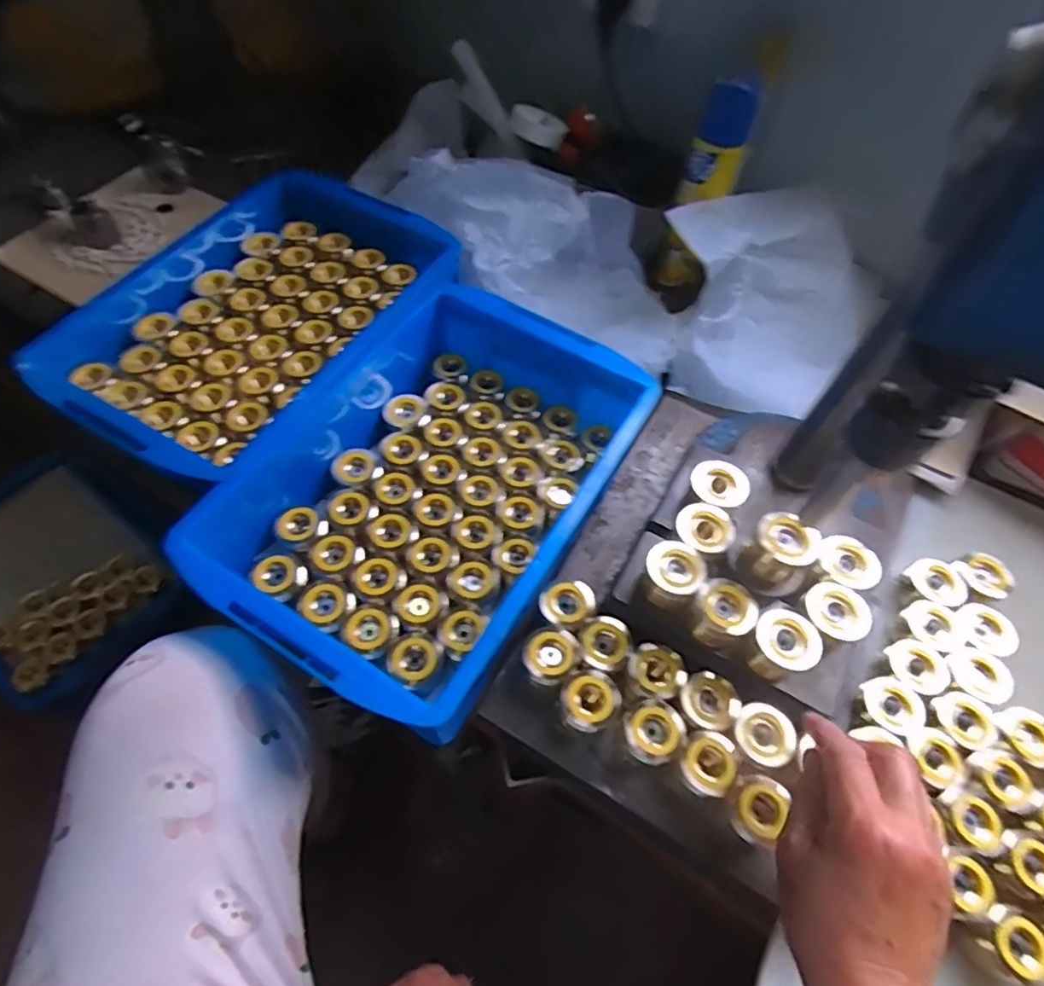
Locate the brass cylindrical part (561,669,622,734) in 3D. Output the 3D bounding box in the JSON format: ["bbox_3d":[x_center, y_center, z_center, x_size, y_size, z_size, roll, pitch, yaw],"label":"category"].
[{"bbox_3d":[0.050,0.155,0.442,0.039,0.034,0.042,1,59,-2],"label":"brass cylindrical part"}]

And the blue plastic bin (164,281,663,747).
[{"bbox_3d":[-0.065,-0.008,0.508,0.238,0.097,0.363,29,62,14],"label":"blue plastic bin"}]

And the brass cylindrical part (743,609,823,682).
[{"bbox_3d":[0.180,0.109,0.421,0.040,0.042,0.041,1,59,-2],"label":"brass cylindrical part"}]

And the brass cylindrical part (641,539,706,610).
[{"bbox_3d":[0.111,0.059,0.442,0.040,0.045,0.043,35,63,17],"label":"brass cylindrical part"}]

